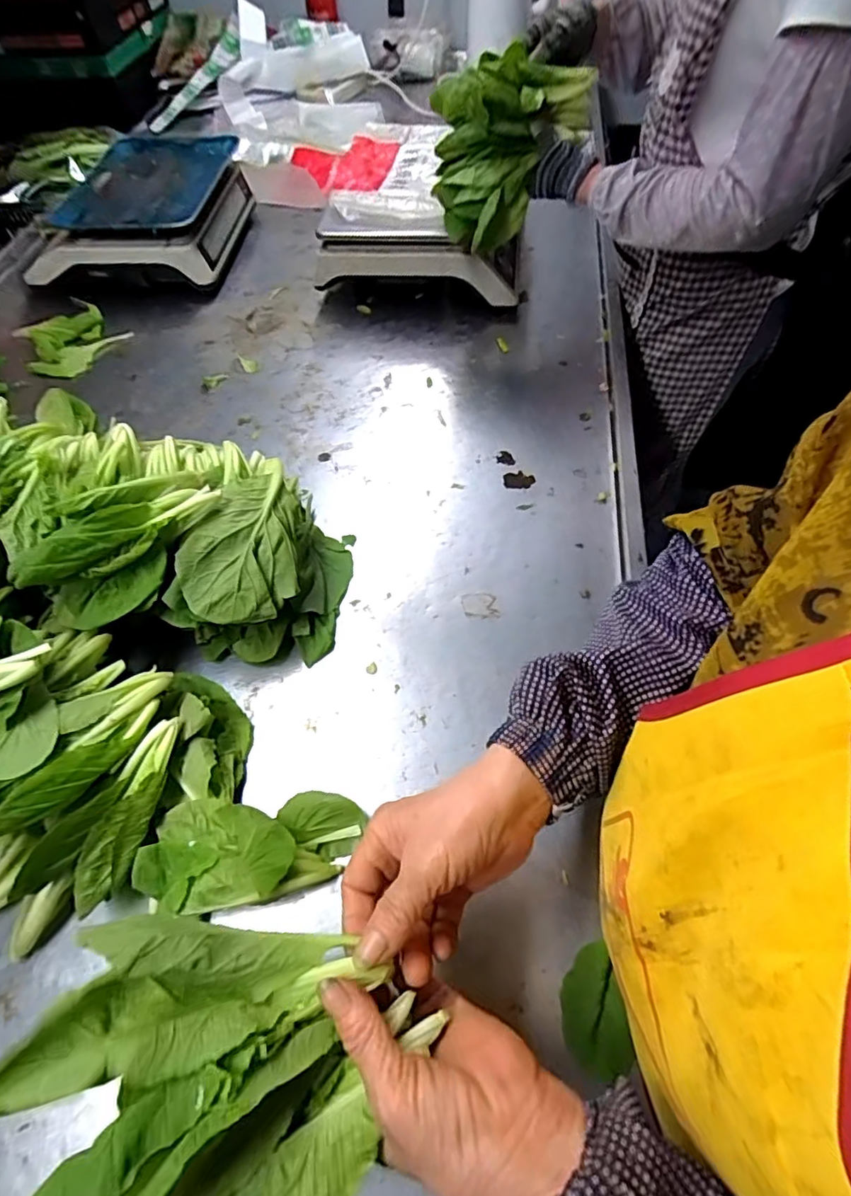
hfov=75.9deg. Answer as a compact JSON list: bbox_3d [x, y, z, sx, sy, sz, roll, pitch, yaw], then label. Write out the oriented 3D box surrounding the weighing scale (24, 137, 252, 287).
[{"bbox_3d":[-0.505,-0.707,1.002,0.333,0.111,0.371,-1,57,4],"label":"weighing scale"}]

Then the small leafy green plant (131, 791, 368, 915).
[{"bbox_3d":[-0.131,0.187,0.417,0.158,0.034,0.076,-2,54,-20],"label":"small leafy green plant"}]

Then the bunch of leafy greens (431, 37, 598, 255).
[{"bbox_3d":[0.099,-0.569,0.690,0.112,0.150,0.214,38,66,26],"label":"bunch of leafy greens"}]

